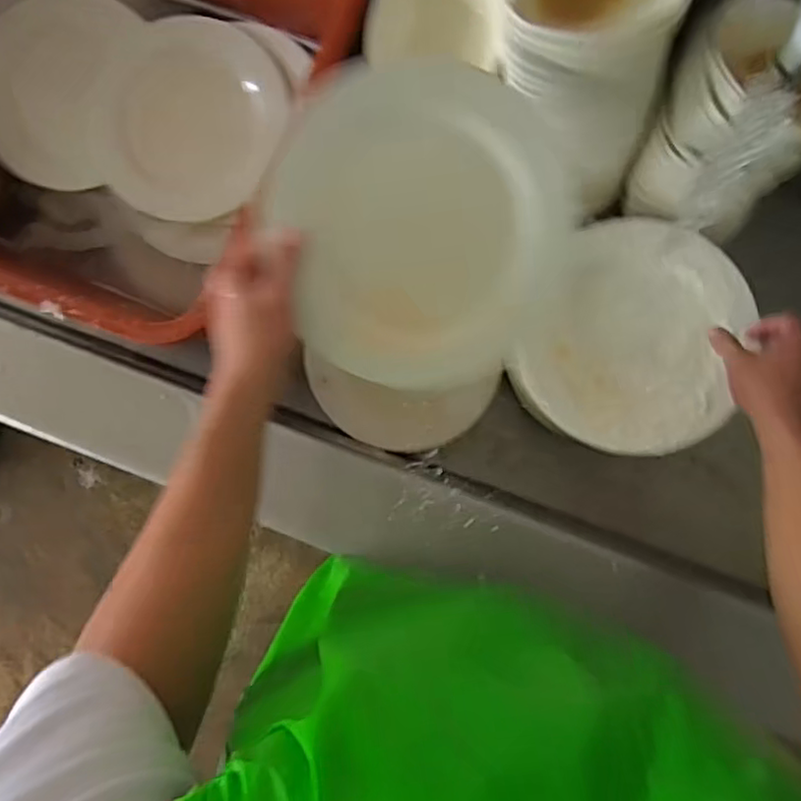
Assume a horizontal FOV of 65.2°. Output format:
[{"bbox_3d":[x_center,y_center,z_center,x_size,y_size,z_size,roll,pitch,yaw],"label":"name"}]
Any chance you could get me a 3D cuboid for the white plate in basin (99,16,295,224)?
[{"bbox_3d":[-0.251,-0.333,0.743,0.217,0.025,0.228,0,86,5],"label":"white plate in basin"}]

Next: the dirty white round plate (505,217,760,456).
[{"bbox_3d":[0.244,-0.065,0.648,0.205,0.031,0.234,30,89,6],"label":"dirty white round plate"}]

